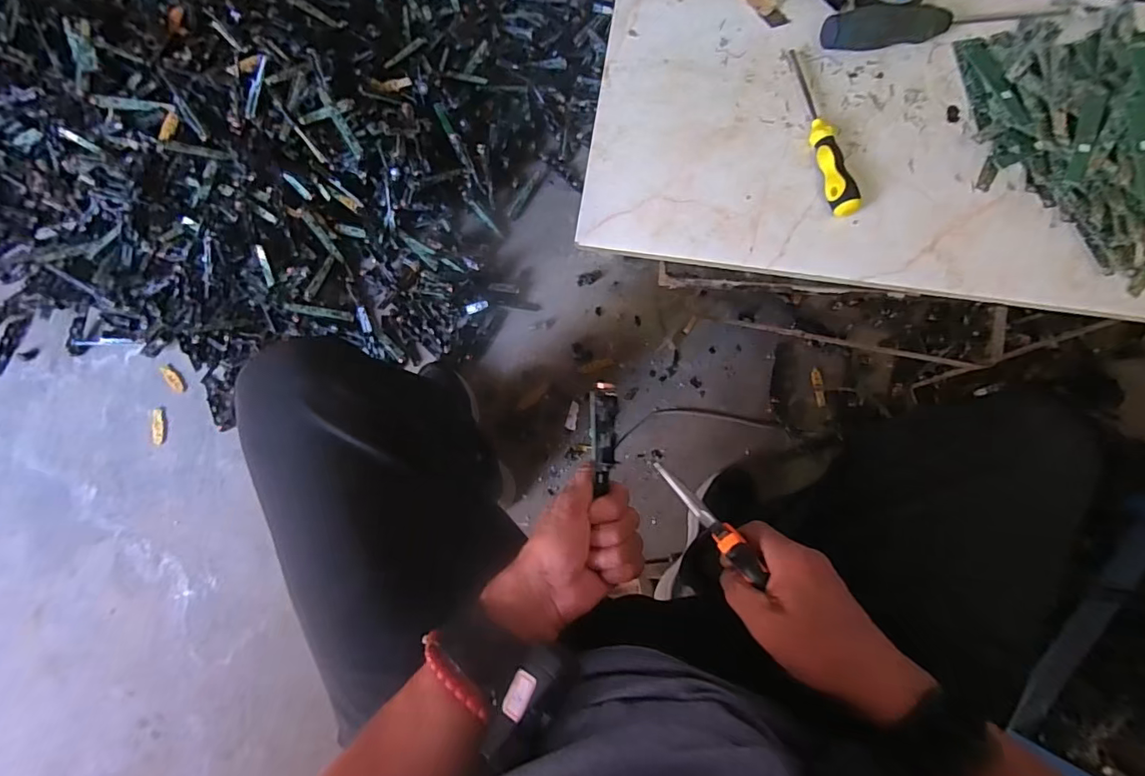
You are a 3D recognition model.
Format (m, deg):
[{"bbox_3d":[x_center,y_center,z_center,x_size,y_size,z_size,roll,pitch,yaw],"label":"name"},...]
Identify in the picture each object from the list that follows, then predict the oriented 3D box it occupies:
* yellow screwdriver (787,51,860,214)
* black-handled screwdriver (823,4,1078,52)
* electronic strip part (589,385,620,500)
[{"bbox_3d":[0.210,-0.217,0.421,0.025,0.022,0.158,-10,77,-1],"label":"yellow screwdriver"},{"bbox_3d":[0.322,-0.314,0.436,0.213,0.032,0.025,-6,77,0],"label":"black-handled screwdriver"},{"bbox_3d":[0.023,0.036,0.380,0.020,0.010,0.079,1,91,-1],"label":"electronic strip part"}]

